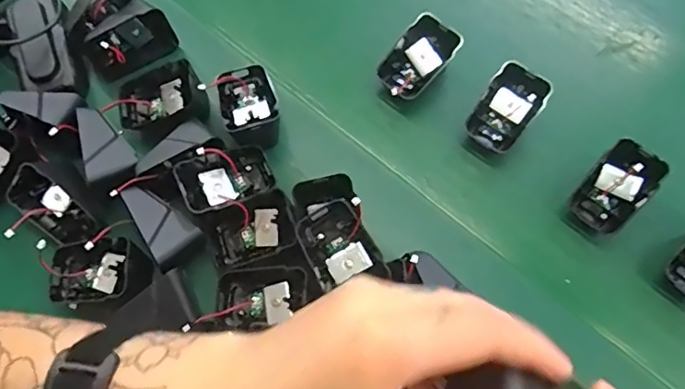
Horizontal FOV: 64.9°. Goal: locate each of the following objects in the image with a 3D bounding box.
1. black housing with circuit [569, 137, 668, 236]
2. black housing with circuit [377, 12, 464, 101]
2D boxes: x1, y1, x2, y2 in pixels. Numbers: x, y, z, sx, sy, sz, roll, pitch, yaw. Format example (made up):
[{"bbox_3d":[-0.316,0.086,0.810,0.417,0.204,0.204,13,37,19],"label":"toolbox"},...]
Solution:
[{"bbox_3d":[0.209,-0.005,0.413,0.046,0.040,0.066,36,74,14],"label":"black housing with circuit"},{"bbox_3d":[0.064,-0.111,0.454,0.067,0.039,0.046,-43,74,-13],"label":"black housing with circuit"}]

